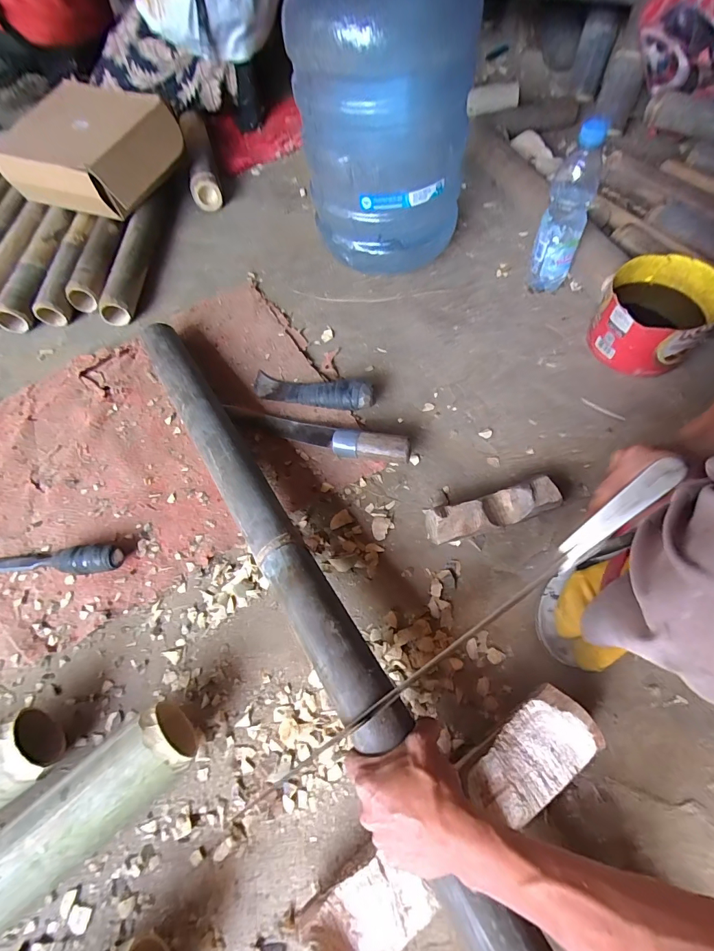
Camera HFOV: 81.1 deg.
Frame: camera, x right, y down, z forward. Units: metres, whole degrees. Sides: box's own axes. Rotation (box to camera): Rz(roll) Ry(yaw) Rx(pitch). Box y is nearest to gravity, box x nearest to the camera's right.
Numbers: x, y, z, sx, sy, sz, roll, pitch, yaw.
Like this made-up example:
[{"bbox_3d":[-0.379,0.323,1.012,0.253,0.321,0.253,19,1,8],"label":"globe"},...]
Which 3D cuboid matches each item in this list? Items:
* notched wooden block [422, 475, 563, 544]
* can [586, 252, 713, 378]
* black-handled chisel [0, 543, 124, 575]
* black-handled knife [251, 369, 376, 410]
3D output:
[{"bbox_3d":[0.172,0.047,0.536,0.167,0.047,0.047,-17,63,-5],"label":"notched wooden block"},{"bbox_3d":[0.447,-0.242,0.642,0.152,0.115,0.152,34,70,19],"label":"can"},{"bbox_3d":[-0.402,0.110,0.547,0.200,0.034,0.038,-2,63,3],"label":"black-handled chisel"},{"bbox_3d":[-0.072,-0.135,0.650,0.207,0.046,0.056,15,65,11],"label":"black-handled knife"}]

